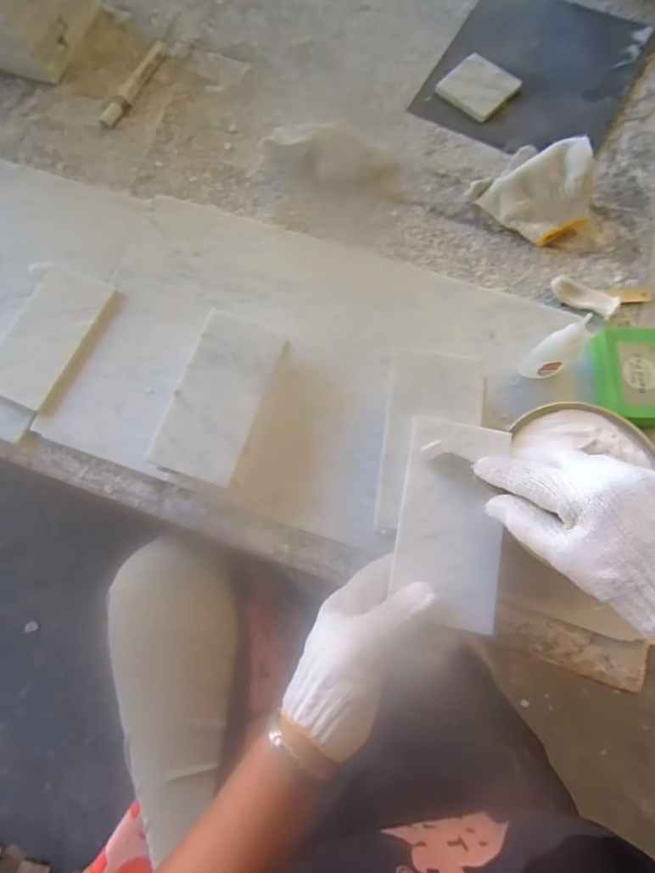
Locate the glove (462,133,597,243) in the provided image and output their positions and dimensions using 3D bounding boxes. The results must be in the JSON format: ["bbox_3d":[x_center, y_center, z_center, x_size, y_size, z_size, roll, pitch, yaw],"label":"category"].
[{"bbox_3d":[0.227,-0.267,0.513,0.115,0.061,0.092,40,79,9],"label":"glove"}]

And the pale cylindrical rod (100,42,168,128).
[{"bbox_3d":[-0.238,-0.441,0.595,0.025,0.014,0.139,26,77,6],"label":"pale cylindrical rod"}]

